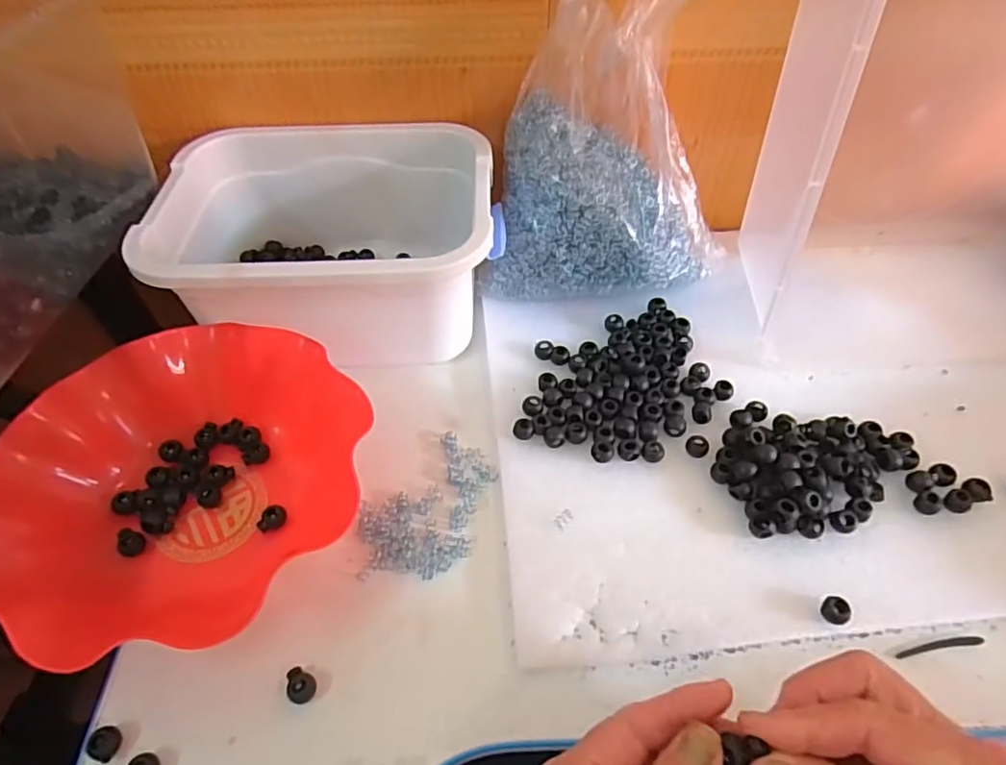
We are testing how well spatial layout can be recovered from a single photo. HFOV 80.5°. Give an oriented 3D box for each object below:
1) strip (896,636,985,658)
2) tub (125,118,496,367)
[{"bbox_3d":[0.256,0.154,0.349,0.052,0.006,0.006,-7,53,-4],"label":"strip"},{"bbox_3d":[-0.134,-0.112,0.490,0.249,0.117,0.191,-3,51,-2],"label":"tub"}]

